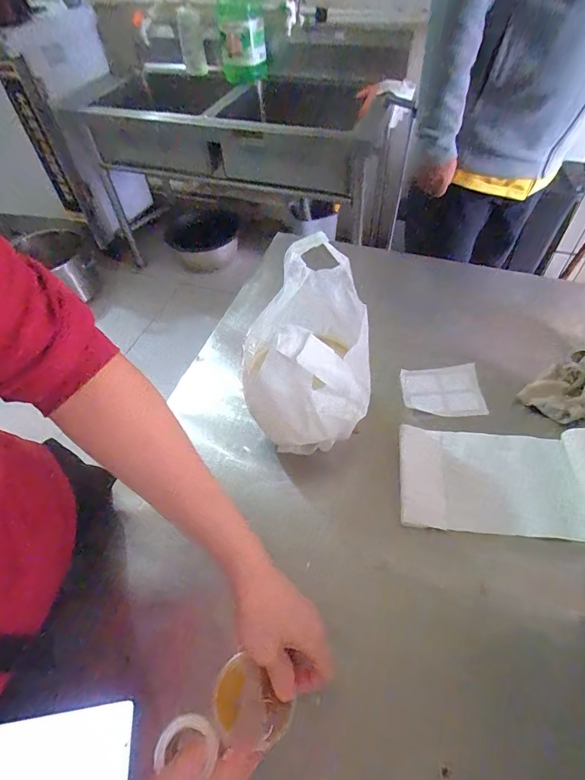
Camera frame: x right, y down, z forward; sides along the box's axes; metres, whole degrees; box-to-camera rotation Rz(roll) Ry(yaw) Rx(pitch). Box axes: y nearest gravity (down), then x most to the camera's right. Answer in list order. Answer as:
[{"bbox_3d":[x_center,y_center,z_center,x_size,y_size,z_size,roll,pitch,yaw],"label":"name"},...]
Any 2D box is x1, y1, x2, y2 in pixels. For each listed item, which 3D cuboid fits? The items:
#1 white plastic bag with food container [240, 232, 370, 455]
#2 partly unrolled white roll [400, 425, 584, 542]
[{"bbox_3d":[0.021,-0.039,0.558,0.154,0.232,0.198,5,52,7],"label":"white plastic bag with food container"},{"bbox_3d":[0.279,0.111,0.548,0.261,0.027,0.148,3,53,8],"label":"partly unrolled white roll"}]

